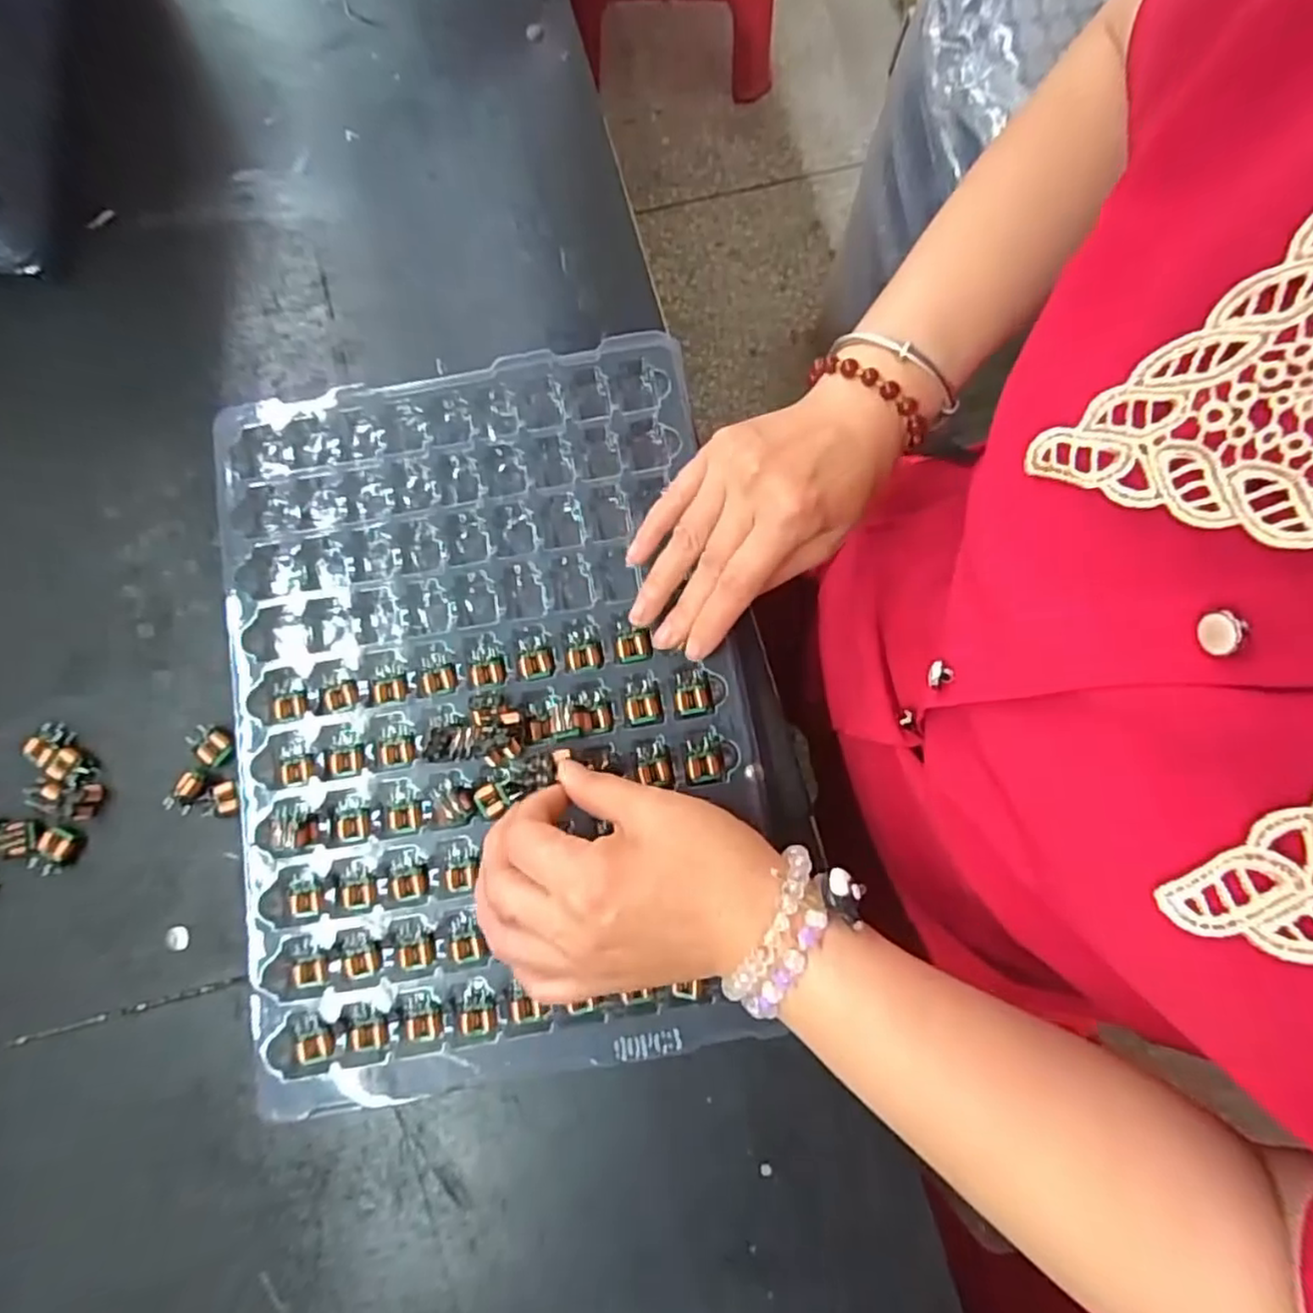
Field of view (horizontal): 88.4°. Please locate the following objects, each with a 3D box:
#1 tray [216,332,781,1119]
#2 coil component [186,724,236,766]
[{"bbox_3d":[-0.078,0.015,0.324,0.241,0.022,0.338,-10,80,-1],"label":"tray"},{"bbox_3d":[-0.217,0.043,0.329,0.020,0.008,0.015,38,83,7],"label":"coil component"}]

